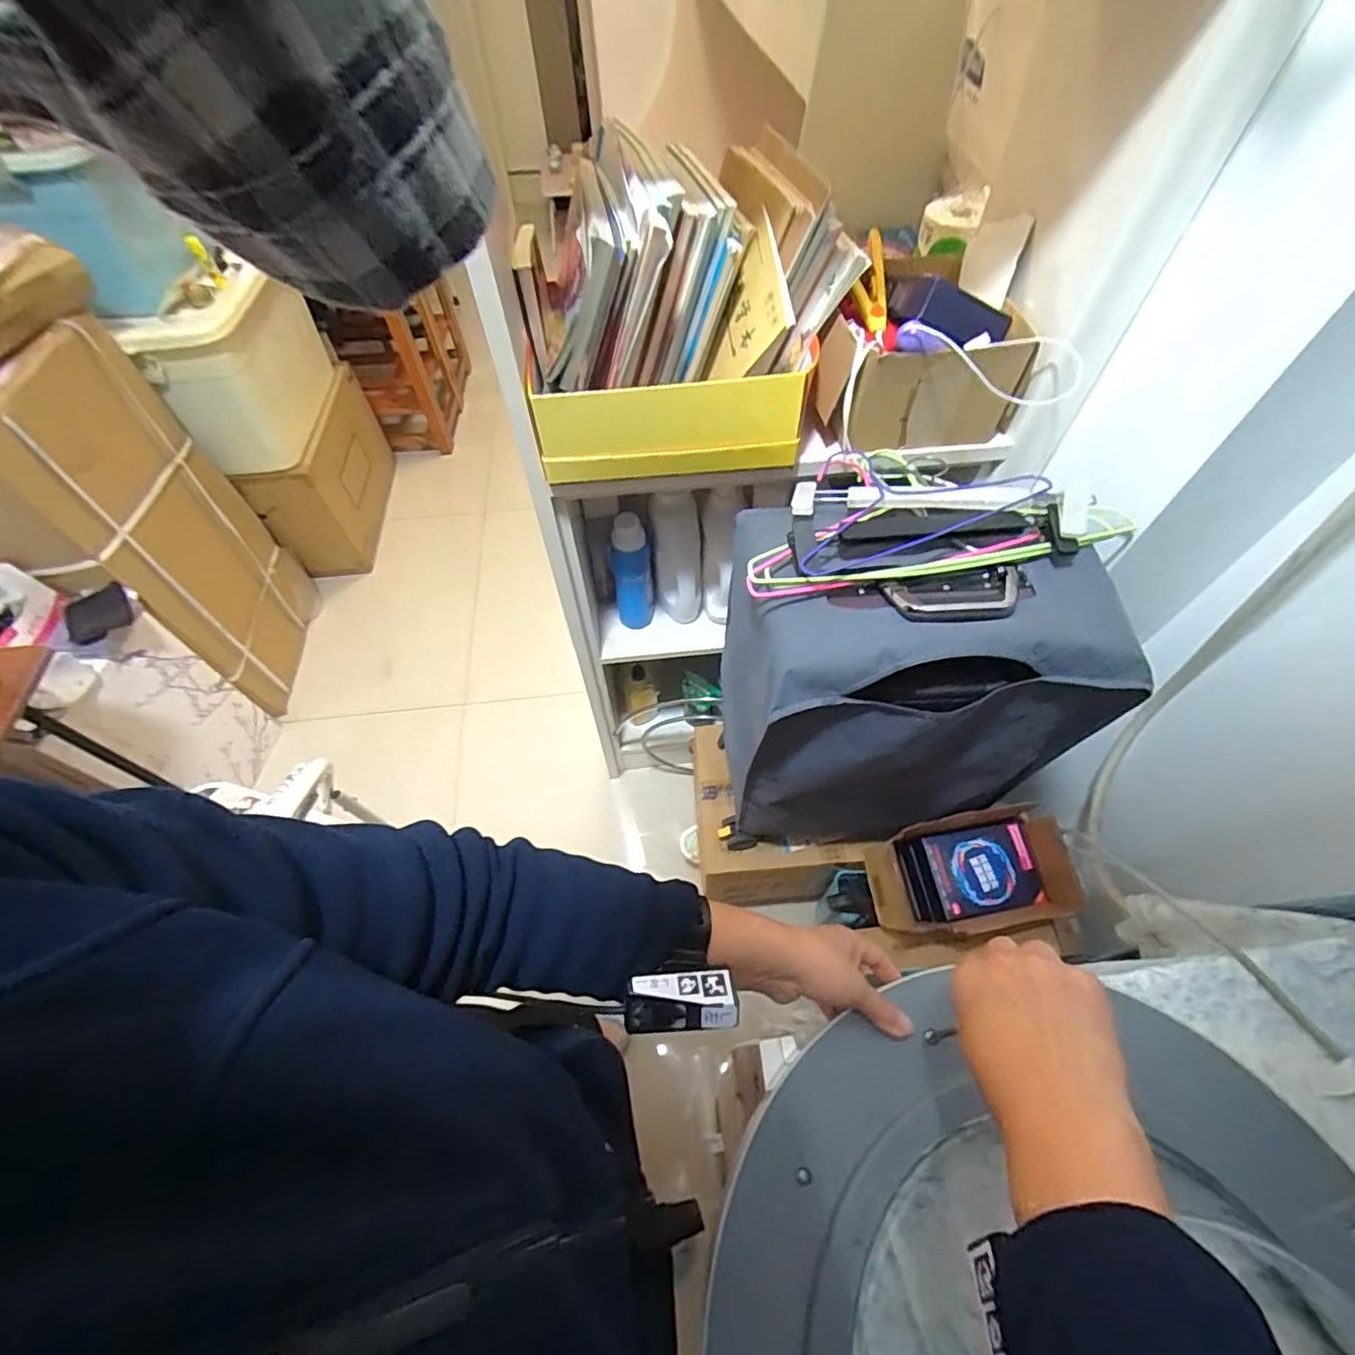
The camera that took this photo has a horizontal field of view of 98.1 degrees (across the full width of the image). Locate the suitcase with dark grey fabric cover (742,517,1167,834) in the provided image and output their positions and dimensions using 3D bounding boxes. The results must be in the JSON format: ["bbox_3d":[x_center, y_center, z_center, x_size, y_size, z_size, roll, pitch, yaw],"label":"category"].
[{"bbox_3d":[0.279,0.050,0.830,0.412,0.520,0.235,1,57,2],"label":"suitcase with dark grey fabric cover"}]

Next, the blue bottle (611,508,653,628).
[{"bbox_3d":[-0.082,-0.183,1.066,0.070,0.229,0.055,-12,57,-6],"label":"blue bottle"}]

